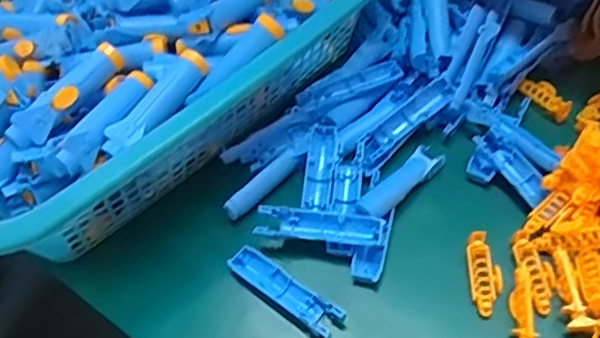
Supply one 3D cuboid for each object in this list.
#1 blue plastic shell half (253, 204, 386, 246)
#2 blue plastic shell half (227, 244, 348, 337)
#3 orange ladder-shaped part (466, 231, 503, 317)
[{"bbox_3d":[0.013,0.037,0.382,0.078,0.015,0.018,4,53,8],"label":"blue plastic shell half"},{"bbox_3d":[-0.009,0.074,0.369,0.077,0.013,0.019,31,61,25],"label":"blue plastic shell half"},{"bbox_3d":[0.110,0.061,0.360,0.019,0.012,0.047,-2,52,3],"label":"orange ladder-shaped part"}]

